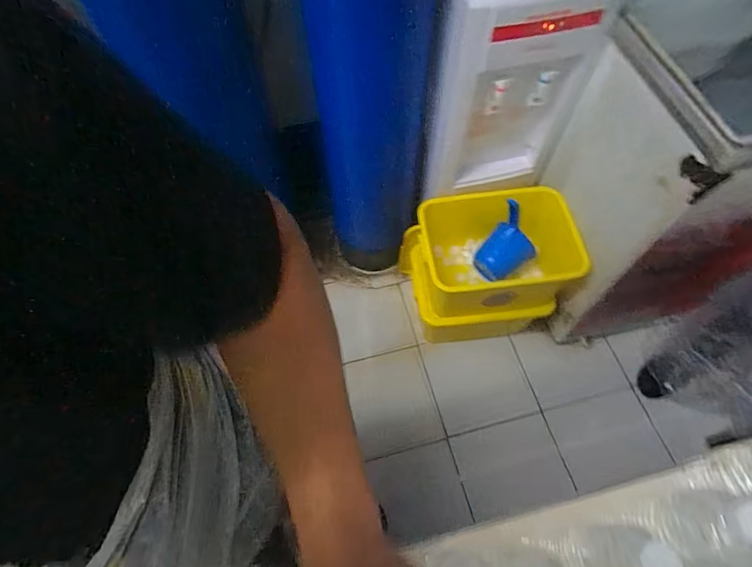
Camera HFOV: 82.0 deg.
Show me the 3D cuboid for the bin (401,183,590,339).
[{"bbox_3d":[0.309,-0.074,1.210,0.419,0.288,0.304,-3,62,-1],"label":"bin"}]

